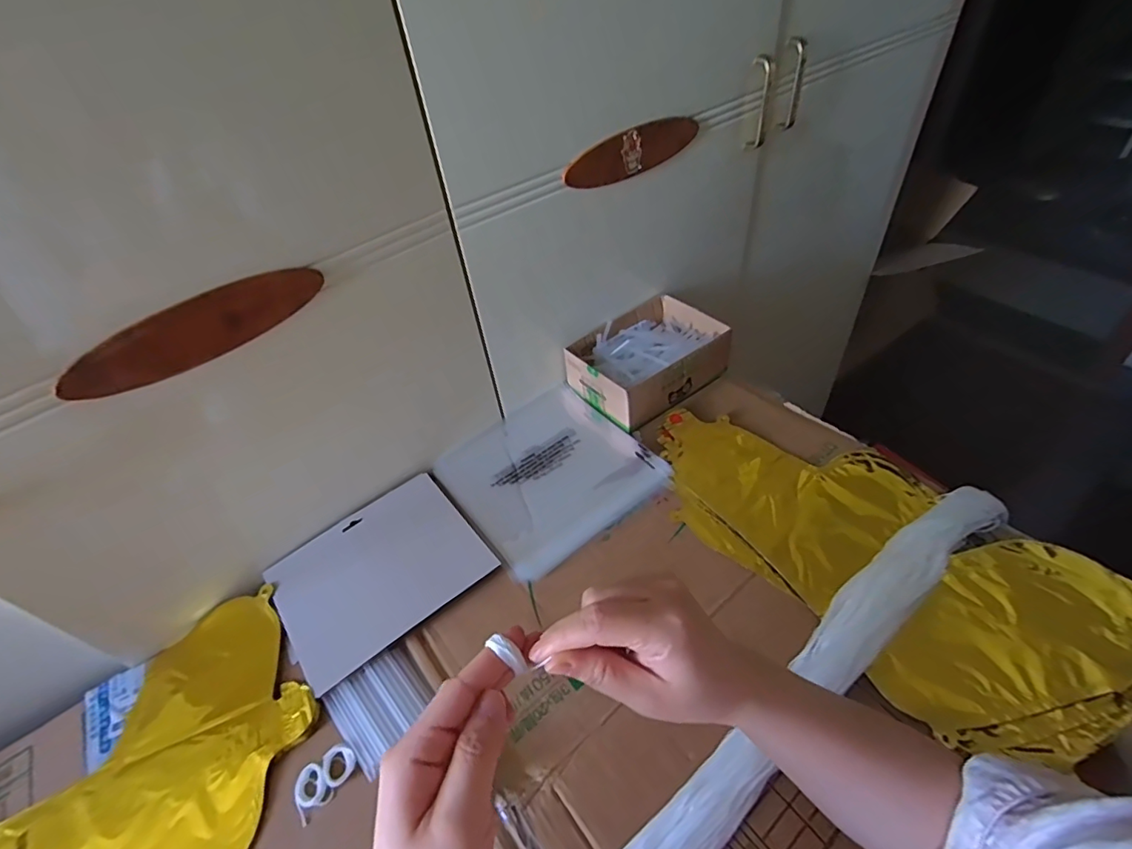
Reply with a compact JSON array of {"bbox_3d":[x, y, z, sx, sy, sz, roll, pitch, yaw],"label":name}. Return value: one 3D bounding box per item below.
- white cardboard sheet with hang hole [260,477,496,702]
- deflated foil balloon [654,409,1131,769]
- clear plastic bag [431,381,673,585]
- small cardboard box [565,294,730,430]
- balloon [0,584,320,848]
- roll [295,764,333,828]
[{"bbox_3d":[-0.191,0.147,0.543,0.192,0.008,0.158,-33,52,-23],"label":"white cardboard sheet with hang hole"},{"bbox_3d":[0.291,0.121,0.520,0.460,0.017,0.232,30,56,29],"label":"deflated foil balloon"},{"bbox_3d":[-0.024,0.053,0.630,0.215,0.017,0.220,-32,52,-22],"label":"clear plastic bag"},{"bbox_3d":[0.105,-0.090,0.697,0.189,0.061,0.142,-31,51,-21],"label":"small cardboard box"},{"bbox_3d":[-0.403,0.327,0.412,0.398,0.016,0.224,-32,52,-22],"label":"balloon"},{"bbox_3d":[-0.200,0.287,0.414,0.027,0.006,0.033,-36,53,-25],"label":"roll"}]

